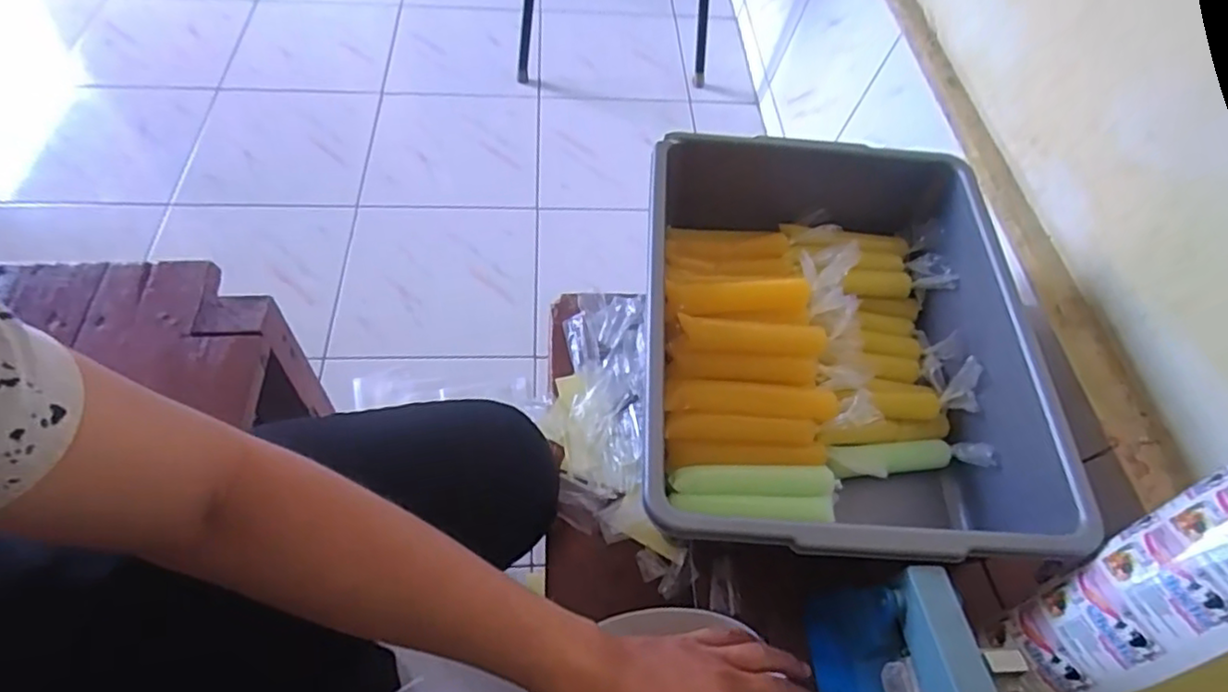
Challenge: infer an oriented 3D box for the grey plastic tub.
[{"bbox_3d":[0.182,-0.009,0.573,0.300,0.115,0.406,4,57,-1],"label":"grey plastic tub"}]

